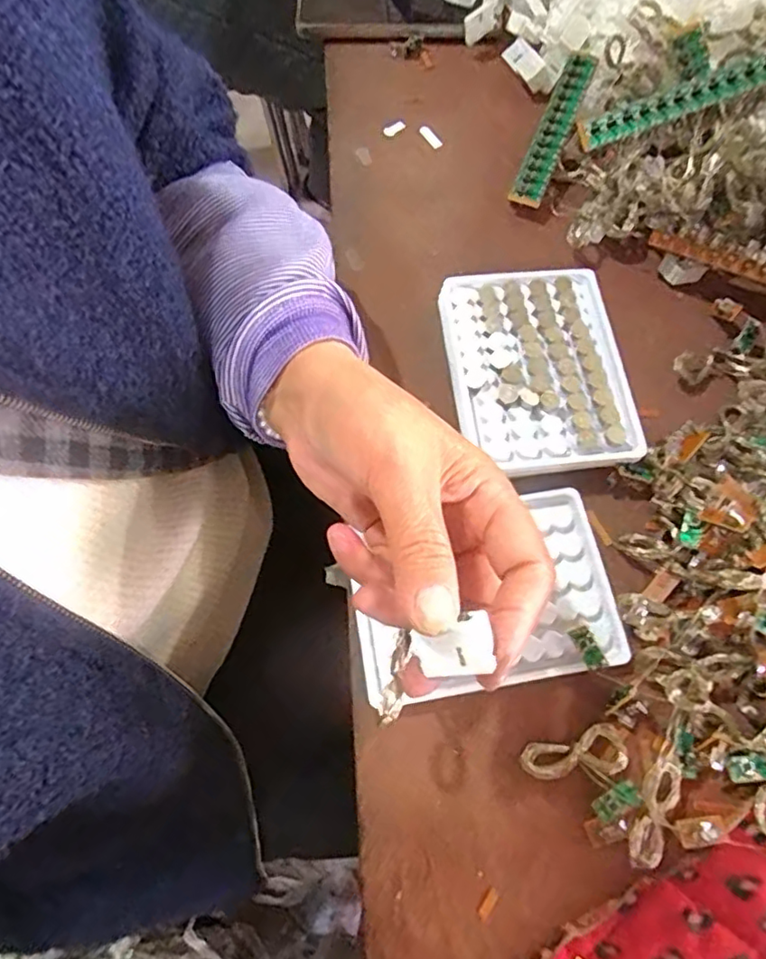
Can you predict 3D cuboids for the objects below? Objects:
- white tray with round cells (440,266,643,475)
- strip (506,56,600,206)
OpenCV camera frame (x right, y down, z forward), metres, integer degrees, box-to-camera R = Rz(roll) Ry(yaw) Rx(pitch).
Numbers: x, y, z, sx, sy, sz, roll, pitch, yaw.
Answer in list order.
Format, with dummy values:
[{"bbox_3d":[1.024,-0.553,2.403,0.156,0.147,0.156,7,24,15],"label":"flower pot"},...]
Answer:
[{"bbox_3d":[0.089,-0.065,0.352,0.098,0.023,0.132,-5,66,-1],"label":"white tray with round cells"},{"bbox_3d":[0.121,-0.248,0.416,0.021,0.007,0.128,22,81,10],"label":"strip"}]

